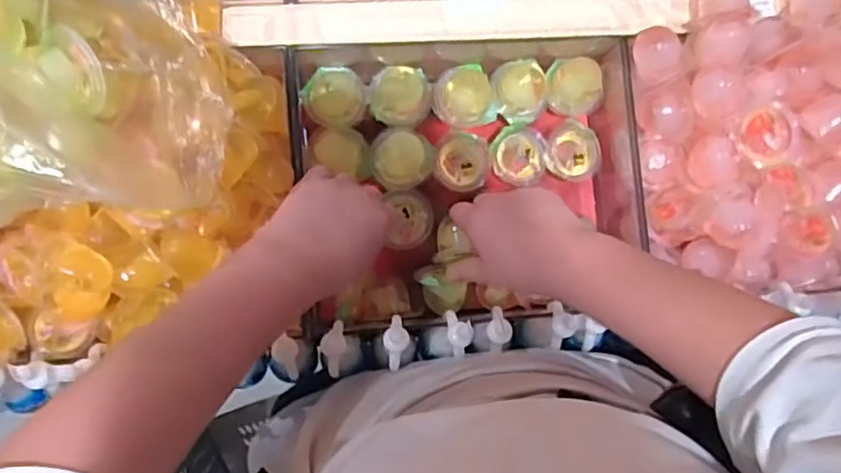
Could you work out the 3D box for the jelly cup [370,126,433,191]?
[{"bbox_3d":[-0.017,-0.074,0.598,0.055,0.043,0.057,0,86,-7],"label":"jelly cup"}]

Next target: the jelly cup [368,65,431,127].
[{"bbox_3d":[-0.017,-0.132,0.598,0.058,0.038,0.053,0,86,-7],"label":"jelly cup"}]

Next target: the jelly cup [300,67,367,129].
[{"bbox_3d":[-0.079,-0.126,0.584,0.057,0.037,0.048,2,86,-7],"label":"jelly cup"}]

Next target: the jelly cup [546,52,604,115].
[{"bbox_3d":[0.149,-0.151,0.626,0.056,0.041,0.056,0,86,-7],"label":"jelly cup"}]

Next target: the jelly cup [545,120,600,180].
[{"bbox_3d":[0.150,-0.081,0.642,0.056,0.034,0.060,0,86,-7],"label":"jelly cup"}]

